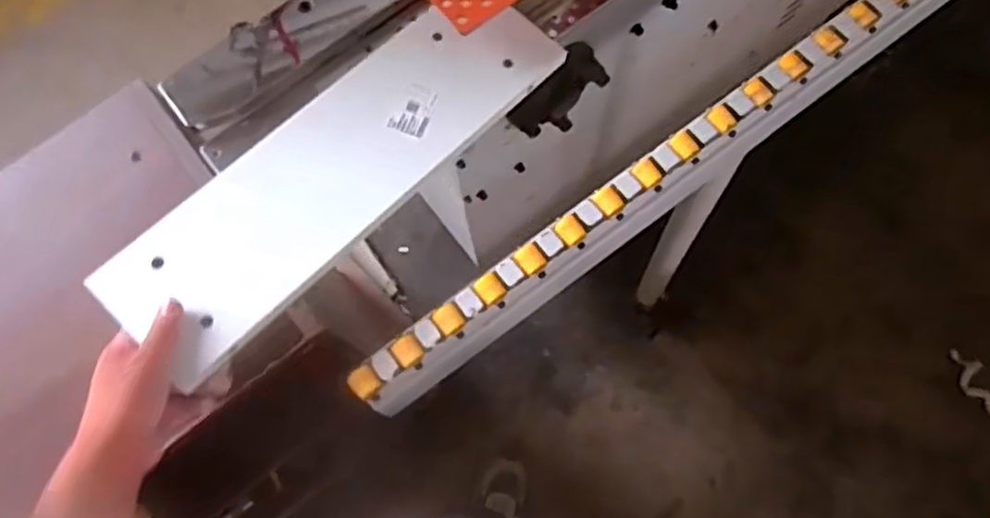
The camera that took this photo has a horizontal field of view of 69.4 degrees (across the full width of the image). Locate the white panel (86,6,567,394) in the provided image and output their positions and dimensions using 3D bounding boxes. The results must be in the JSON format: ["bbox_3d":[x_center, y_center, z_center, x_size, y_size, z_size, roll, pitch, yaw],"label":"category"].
[{"bbox_3d":[-0.145,-0.095,0.686,0.140,0.017,0.469,43,74,10],"label":"white panel"}]

